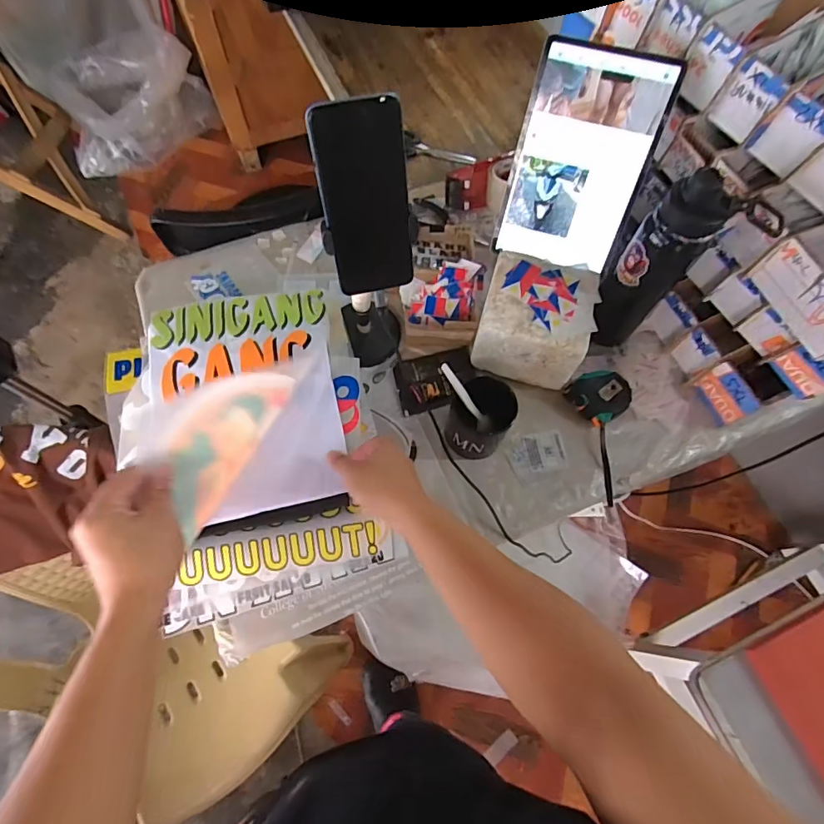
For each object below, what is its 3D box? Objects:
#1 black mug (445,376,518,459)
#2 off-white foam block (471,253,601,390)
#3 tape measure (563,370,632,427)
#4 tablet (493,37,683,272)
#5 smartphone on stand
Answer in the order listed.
[{"bbox_3d":[0.089,0.009,0.623,0.076,0.095,0.083,1,67,-2],"label":"black mug"},{"bbox_3d":[0.172,-0.126,0.669,0.144,0.120,0.138,17,68,5],"label":"off-white foam block"},{"bbox_3d":[0.265,-0.024,0.668,0.069,0.050,0.074,1,67,-2],"label":"tape measure"},{"bbox_3d":[0.213,-0.316,0.598,0.157,0.241,0.018,16,30,6],"label":"tablet"},{"bbox_3d":[-0.040,-0.183,0.422,0.081,0.162,0.006,-14,44,-8],"label":"smartphone on stand"}]

